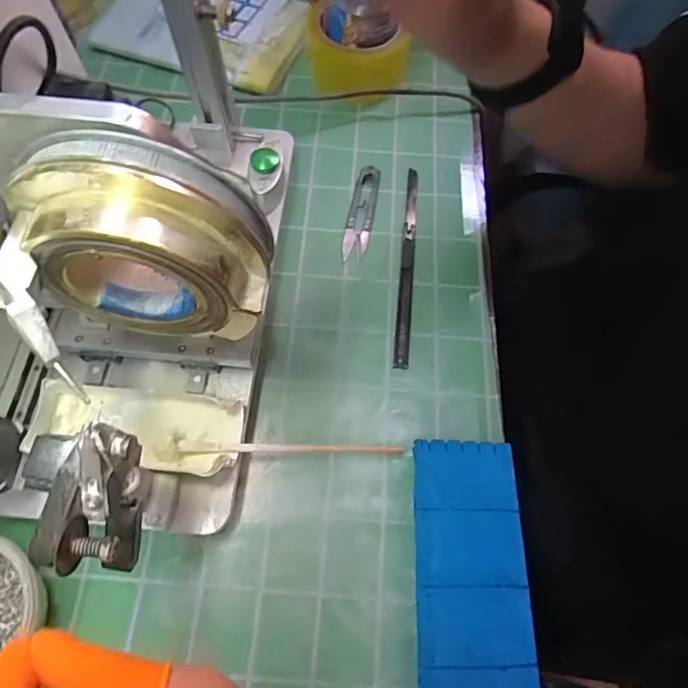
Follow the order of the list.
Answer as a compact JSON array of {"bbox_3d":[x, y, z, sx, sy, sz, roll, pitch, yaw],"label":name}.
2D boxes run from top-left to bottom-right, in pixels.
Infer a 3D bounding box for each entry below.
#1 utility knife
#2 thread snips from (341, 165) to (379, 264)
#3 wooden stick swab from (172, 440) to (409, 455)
[{"bbox_3d":[0.054,-0.071,0.416,0.012,0.006,0.193,6,66,1],"label":"utility knife"},{"bbox_3d":[0.016,-0.119,0.437,0.022,0.007,0.100,10,66,3],"label":"thread snips"},{"bbox_3d":[-0.033,0.071,0.332,0.152,0.009,0.008,4,66,-13],"label":"wooden stick swab"}]

